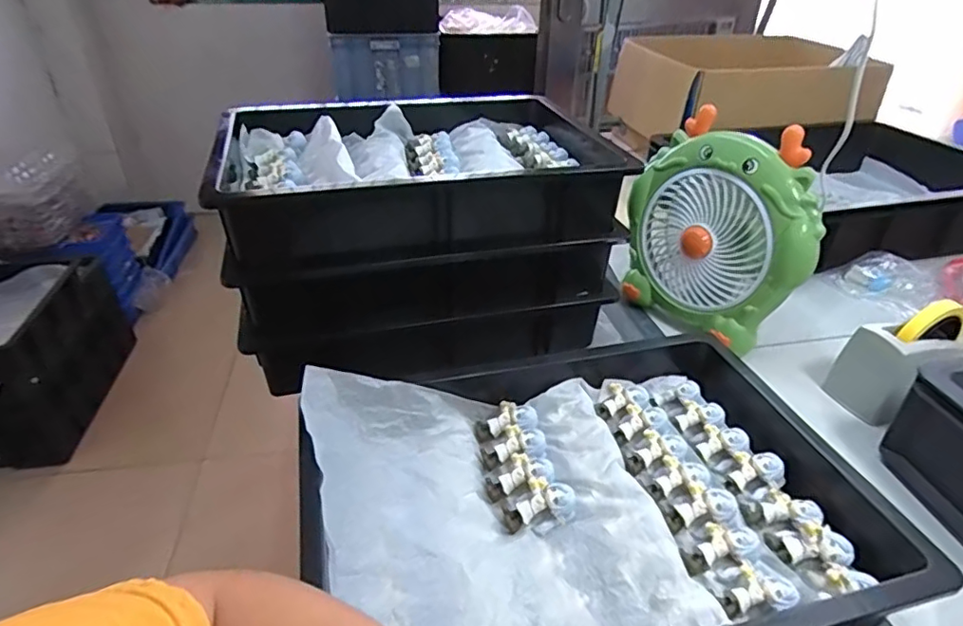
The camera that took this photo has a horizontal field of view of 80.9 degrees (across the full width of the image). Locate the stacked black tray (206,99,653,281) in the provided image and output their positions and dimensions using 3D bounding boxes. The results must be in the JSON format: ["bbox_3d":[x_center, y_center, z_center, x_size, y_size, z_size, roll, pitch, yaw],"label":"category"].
[{"bbox_3d":[-0.091,-0.215,0.805,0.534,0.092,0.467,-5,34,-10],"label":"stacked black tray"}]

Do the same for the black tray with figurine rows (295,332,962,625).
[{"bbox_3d":[0.091,0.152,0.494,0.460,0.064,0.330,-8,34,-14],"label":"black tray with figurine rows"}]

